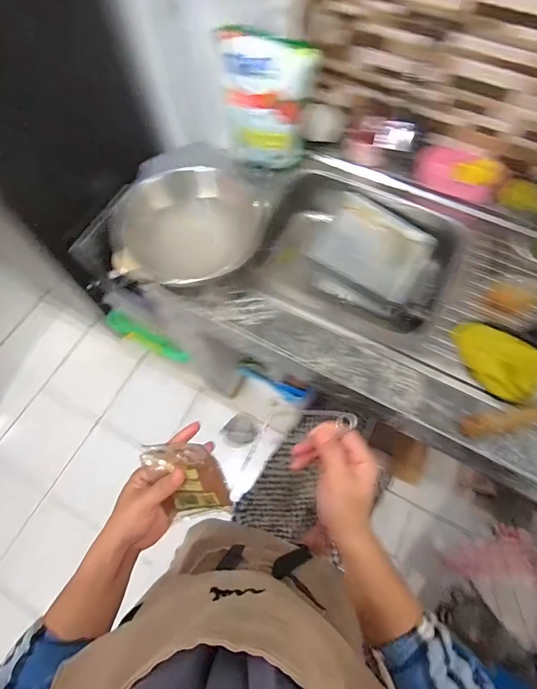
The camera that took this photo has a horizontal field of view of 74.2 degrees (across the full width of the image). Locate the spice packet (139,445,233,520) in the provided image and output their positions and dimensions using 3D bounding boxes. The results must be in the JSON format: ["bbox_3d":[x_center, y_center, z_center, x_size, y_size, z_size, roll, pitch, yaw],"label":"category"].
[{"bbox_3d":[-0.084,0.152,0.391,0.076,0.010,0.093,-11,107,17],"label":"spice packet"}]

